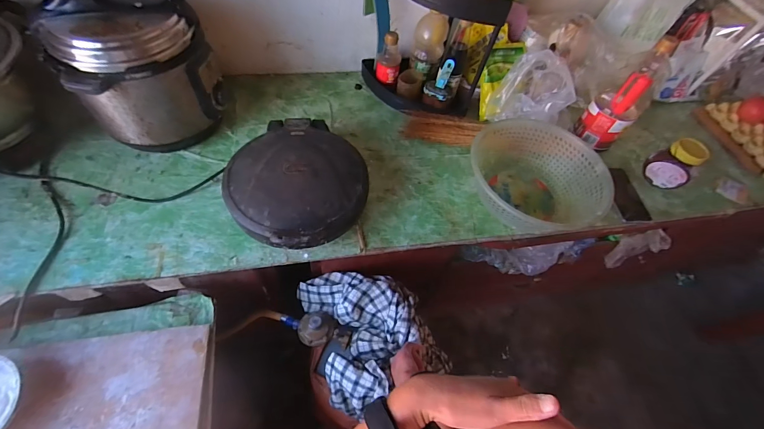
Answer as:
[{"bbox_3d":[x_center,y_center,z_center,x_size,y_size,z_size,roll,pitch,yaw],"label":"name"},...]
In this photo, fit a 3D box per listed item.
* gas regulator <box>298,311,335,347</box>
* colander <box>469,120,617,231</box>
[{"bbox_3d":[-0.155,0.263,0.807,0.087,0.046,0.083,0,59,-5],"label":"gas regulator"},{"bbox_3d":[0.340,-0.079,0.783,0.285,0.107,0.288,2,58,-3],"label":"colander"}]

